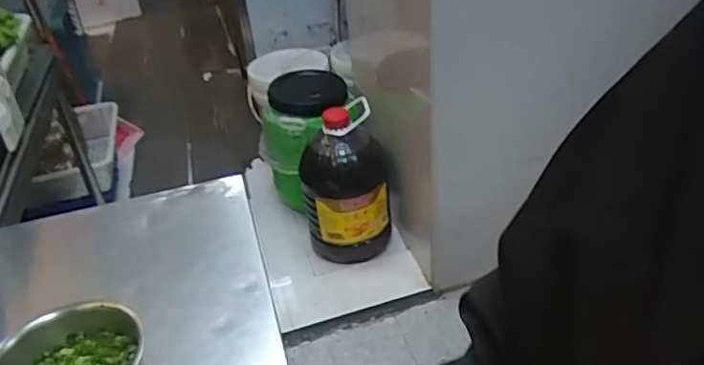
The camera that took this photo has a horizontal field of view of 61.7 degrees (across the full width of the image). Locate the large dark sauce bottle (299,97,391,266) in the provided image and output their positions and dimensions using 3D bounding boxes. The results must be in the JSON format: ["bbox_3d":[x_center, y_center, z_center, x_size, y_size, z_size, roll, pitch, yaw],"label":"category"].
[{"bbox_3d":[-0.017,0.021,1.777,0.245,0.479,0.216,-5,35,2],"label":"large dark sauce bottle"}]

